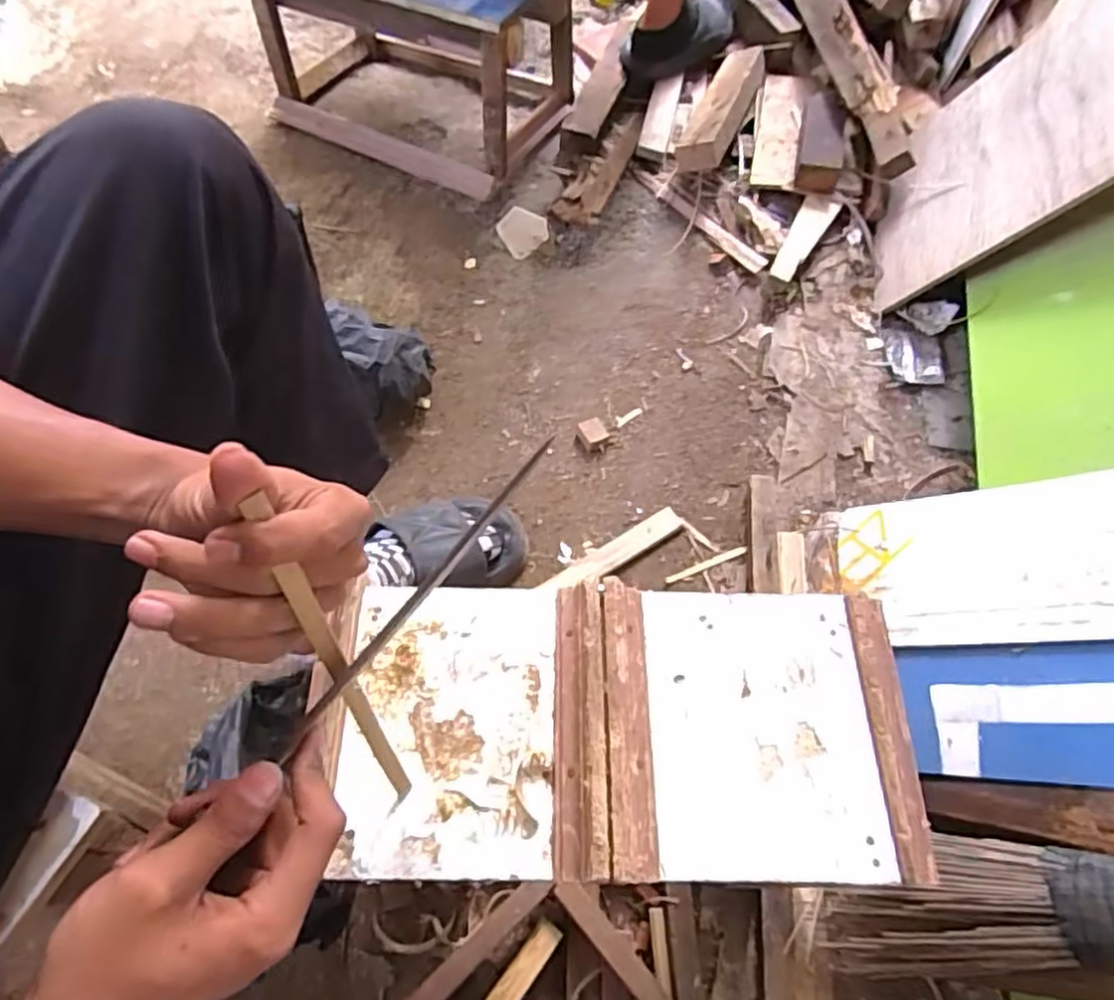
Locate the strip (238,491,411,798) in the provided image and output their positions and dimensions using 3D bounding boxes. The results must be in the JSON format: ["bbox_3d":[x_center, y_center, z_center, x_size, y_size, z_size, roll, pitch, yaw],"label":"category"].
[{"bbox_3d":[-0.104,0.088,0.342,0.010,0.235,0.013,-17,43,-10],"label":"strip"}]

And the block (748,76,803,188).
[{"bbox_3d":[0.378,-0.632,1.190,0.078,0.017,0.275,0,61,25],"label":"block"}]

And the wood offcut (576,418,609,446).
[{"bbox_3d":[0.047,-0.086,0.908,0.033,0.023,0.034,-27,67,-15],"label":"wood offcut"}]

